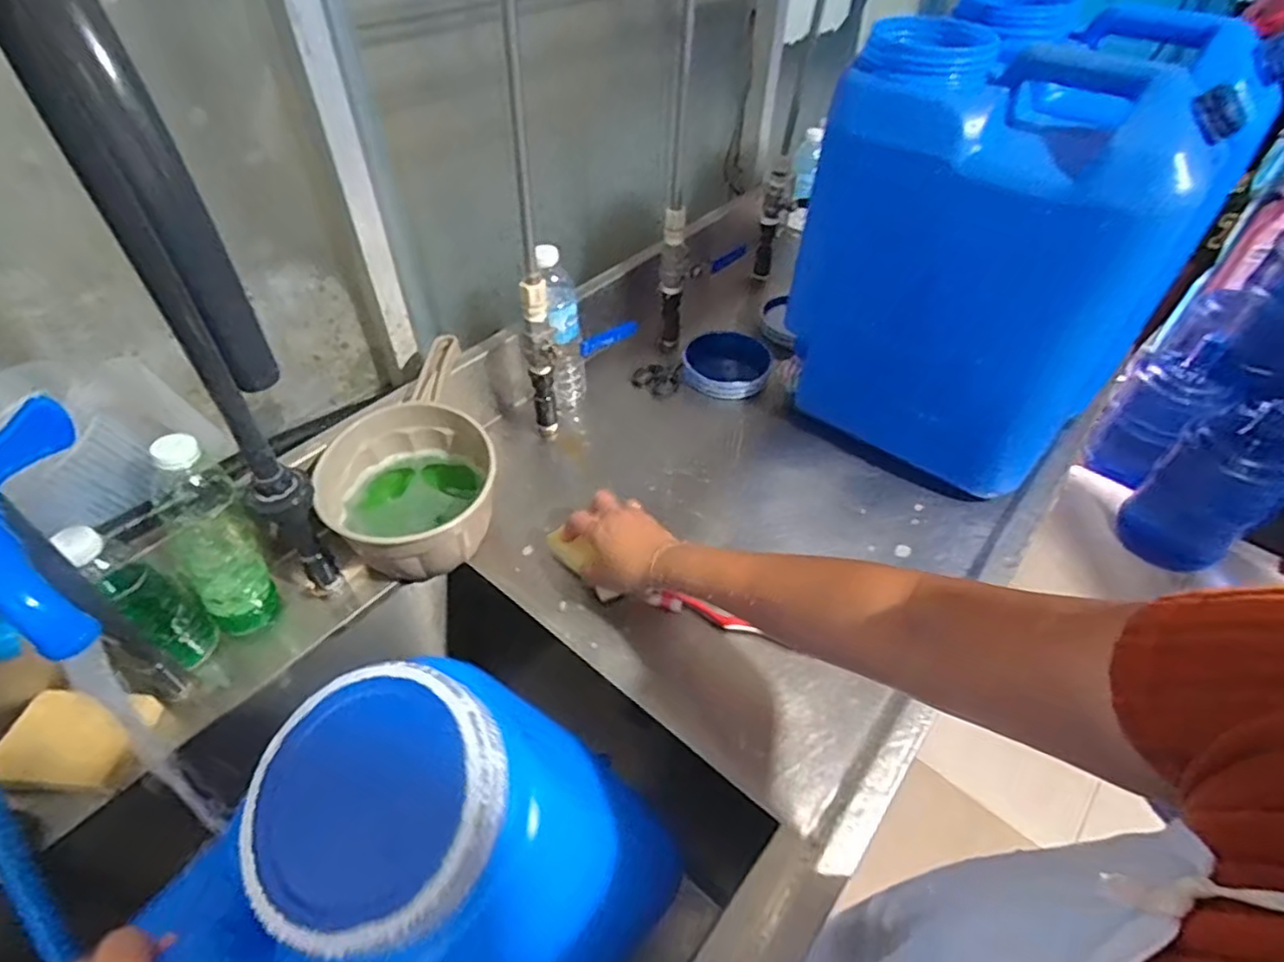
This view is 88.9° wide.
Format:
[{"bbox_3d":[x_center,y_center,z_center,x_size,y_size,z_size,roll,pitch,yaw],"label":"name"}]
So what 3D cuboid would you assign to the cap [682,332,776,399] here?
[{"bbox_3d":[0.120,-0.162,0.917,0.117,0.041,0.122,0,46,0],"label":"cap"}]

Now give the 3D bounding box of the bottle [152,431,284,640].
[{"bbox_3d":[-0.382,0.052,0.579,0.076,0.201,0.053,-25,51,-23],"label":"bottle"}]

